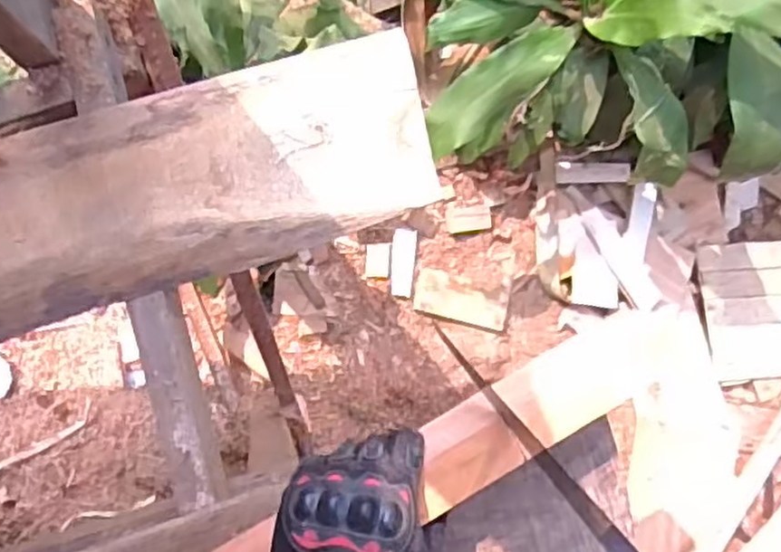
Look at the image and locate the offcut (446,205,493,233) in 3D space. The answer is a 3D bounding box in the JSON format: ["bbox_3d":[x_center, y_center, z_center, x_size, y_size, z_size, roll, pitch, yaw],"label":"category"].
[{"bbox_3d":[0.145,-0.105,1.362,0.084,0.026,0.047,-8,91,-5],"label":"offcut"}]

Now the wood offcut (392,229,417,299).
[{"bbox_3d":[0.022,-0.024,1.315,0.041,0.029,0.120,7,89,-5],"label":"wood offcut"}]

